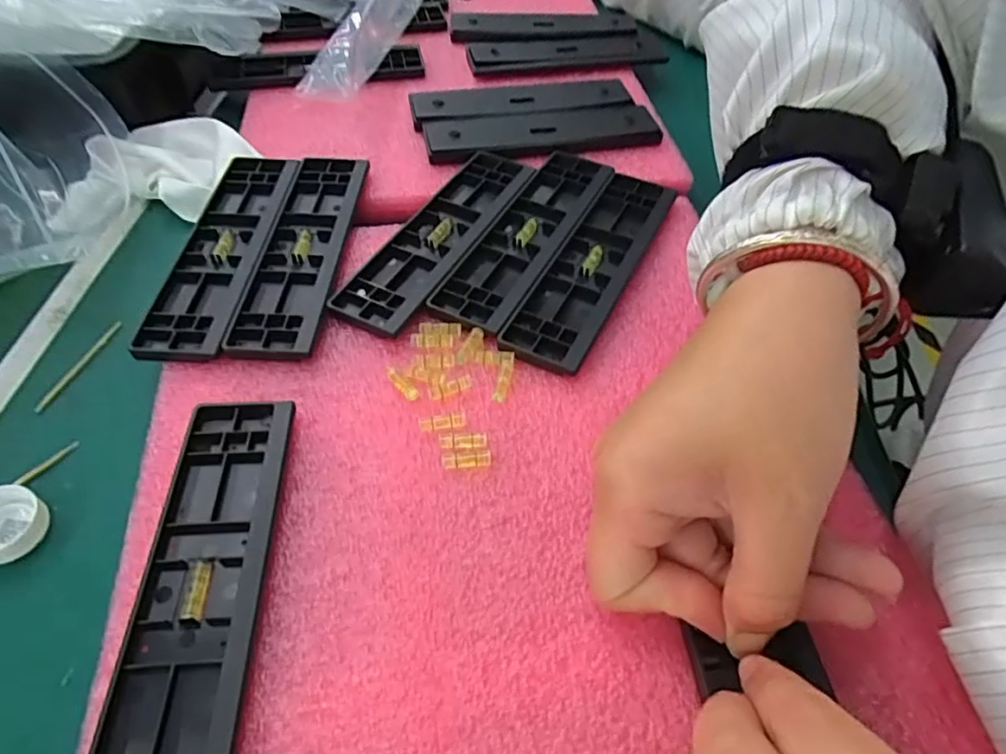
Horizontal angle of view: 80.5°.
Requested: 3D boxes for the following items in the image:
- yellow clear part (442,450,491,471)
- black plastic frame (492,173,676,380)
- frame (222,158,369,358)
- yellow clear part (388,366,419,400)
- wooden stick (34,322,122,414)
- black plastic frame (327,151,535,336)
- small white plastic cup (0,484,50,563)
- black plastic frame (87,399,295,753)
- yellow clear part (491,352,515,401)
[{"bbox_3d":[-0.015,0.035,0.251,0.020,0.004,0.007,-7,52,-5],"label":"yellow clear part"},{"bbox_3d":[0.051,-0.064,0.326,0.043,0.006,0.159,22,55,17],"label":"black plastic frame"},{"bbox_3d":[-0.109,-0.072,0.329,0.044,0.009,0.156,1,51,1],"label":"frame"},{"bbox_3d":[-0.046,0.003,0.274,0.006,0.006,0.019,-36,61,-26],"label":"yellow clear part"},{"bbox_3d":[-0.218,-0.006,0.306,0.005,0.004,0.059,16,53,11],"label":"wooden stick"},{"bbox_3d":[-0.035,-0.084,0.339,0.046,0.006,0.160,22,55,16],"label":"black plastic frame"},{"bbox_3d":[-0.208,0.061,0.246,0.029,0.013,0.030,0,51,0],"label":"small white plastic cup"},{"bbox_3d":[-0.109,0.076,0.214,0.041,0.009,0.159,-3,52,-2],"label":"black plastic frame"},{"bbox_3d":[0.000,0.000,0.277,0.007,0.007,0.025,9,52,5],"label":"yellow clear part"}]

